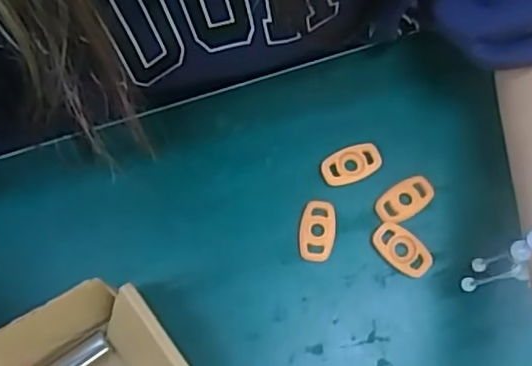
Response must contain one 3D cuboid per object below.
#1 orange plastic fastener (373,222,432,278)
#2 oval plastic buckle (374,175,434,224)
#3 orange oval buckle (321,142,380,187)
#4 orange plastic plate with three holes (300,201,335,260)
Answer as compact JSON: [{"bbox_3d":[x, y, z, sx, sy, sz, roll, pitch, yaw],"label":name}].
[{"bbox_3d":[0.071,0.035,0.329,0.032,0.005,0.020,41,80,11],"label":"orange plastic fastener"},{"bbox_3d":[0.074,0.009,0.336,0.032,0.004,0.019,-30,77,-6],"label":"oval plastic buckle"},{"bbox_3d":[0.046,-0.010,0.343,0.032,0.006,0.018,-23,76,-5],"label":"orange oval buckle"},{"bbox_3d":[0.027,0.025,0.334,0.018,0.004,0.032,5,76,3],"label":"orange plastic plate with three holes"}]

